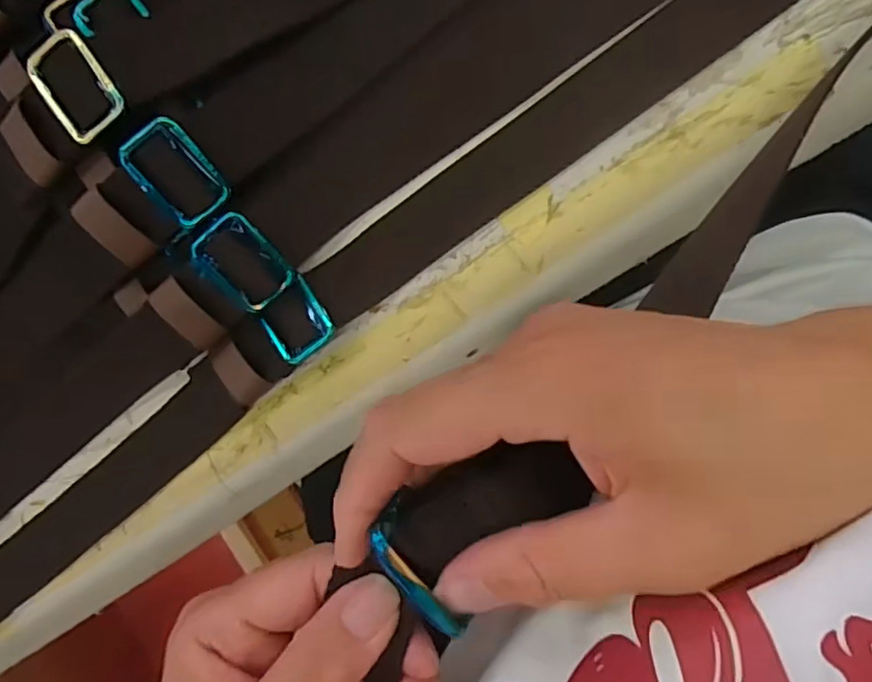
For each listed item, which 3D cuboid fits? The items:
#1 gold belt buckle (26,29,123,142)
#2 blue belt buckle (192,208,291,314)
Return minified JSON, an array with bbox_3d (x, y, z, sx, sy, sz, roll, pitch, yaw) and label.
[{"bbox_3d":[-0.157,-0.111,0.264,0.030,0.006,0.047,-36,90,9],"label":"gold belt buckle"},{"bbox_3d":[-0.091,-0.037,0.289,0.032,0.008,0.045,-47,112,-8],"label":"blue belt buckle"}]

